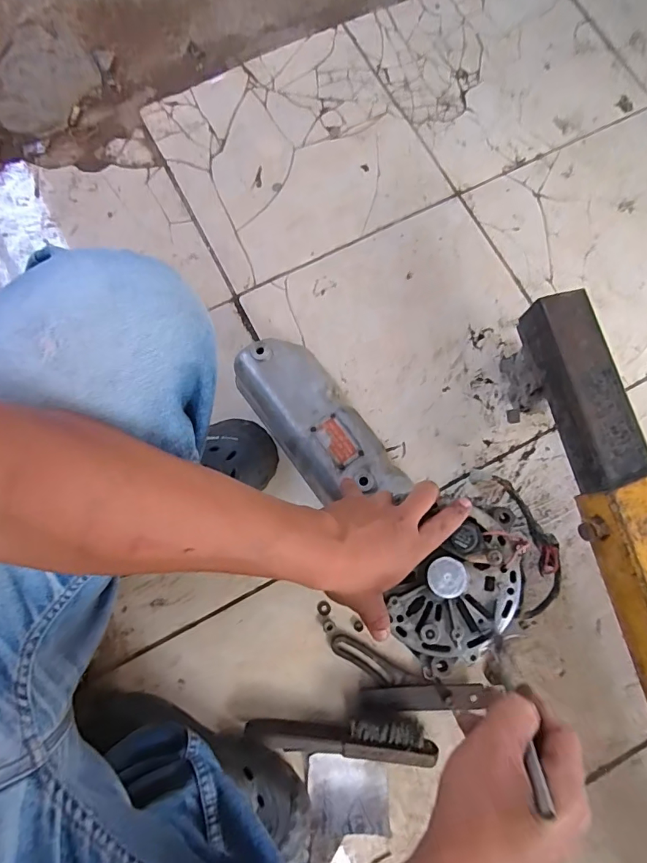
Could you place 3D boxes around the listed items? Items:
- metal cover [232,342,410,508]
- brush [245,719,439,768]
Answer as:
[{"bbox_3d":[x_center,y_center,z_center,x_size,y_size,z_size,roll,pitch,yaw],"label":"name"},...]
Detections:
[{"bbox_3d":[-0.013,-0.012,0.625,0.114,0.036,0.259,-42,82,-7],"label":"metal cover"},{"bbox_3d":[0.021,0.384,0.588,0.229,0.029,0.044,1,78,1],"label":"brush"}]

